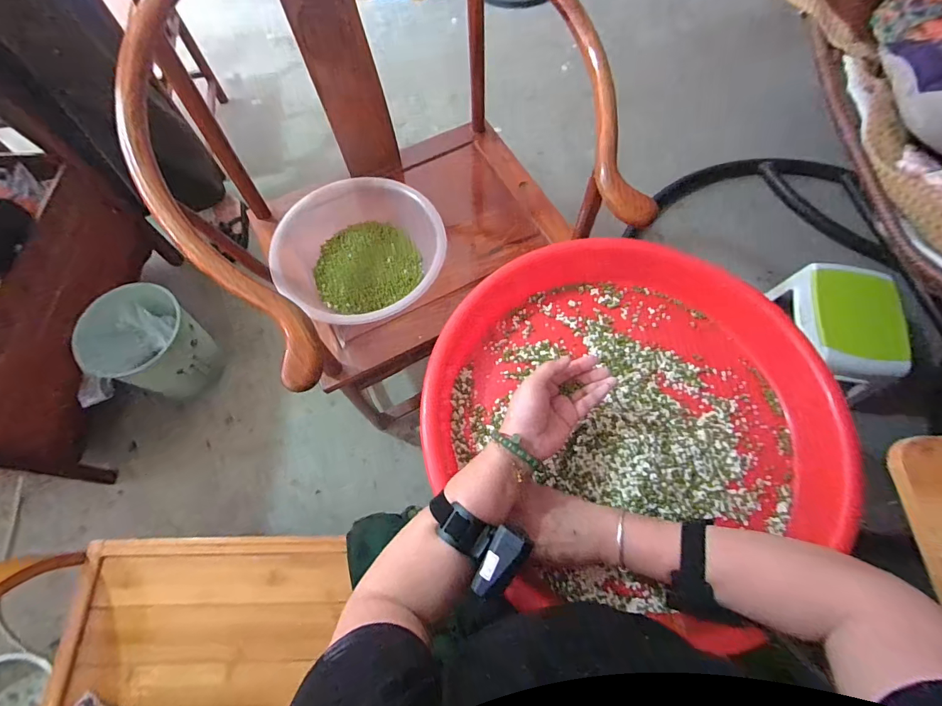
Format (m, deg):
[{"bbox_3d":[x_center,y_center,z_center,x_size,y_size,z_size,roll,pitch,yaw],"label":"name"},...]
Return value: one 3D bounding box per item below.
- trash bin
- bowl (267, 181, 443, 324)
[{"bbox_3d":[-0.780,-0.021,1.066,0.242,0.238,0.210,34,71,13],"label":"trash bin"},{"bbox_3d":[-0.201,-0.179,0.794,0.293,0.094,0.284,0,67,-1],"label":"bowl"}]

